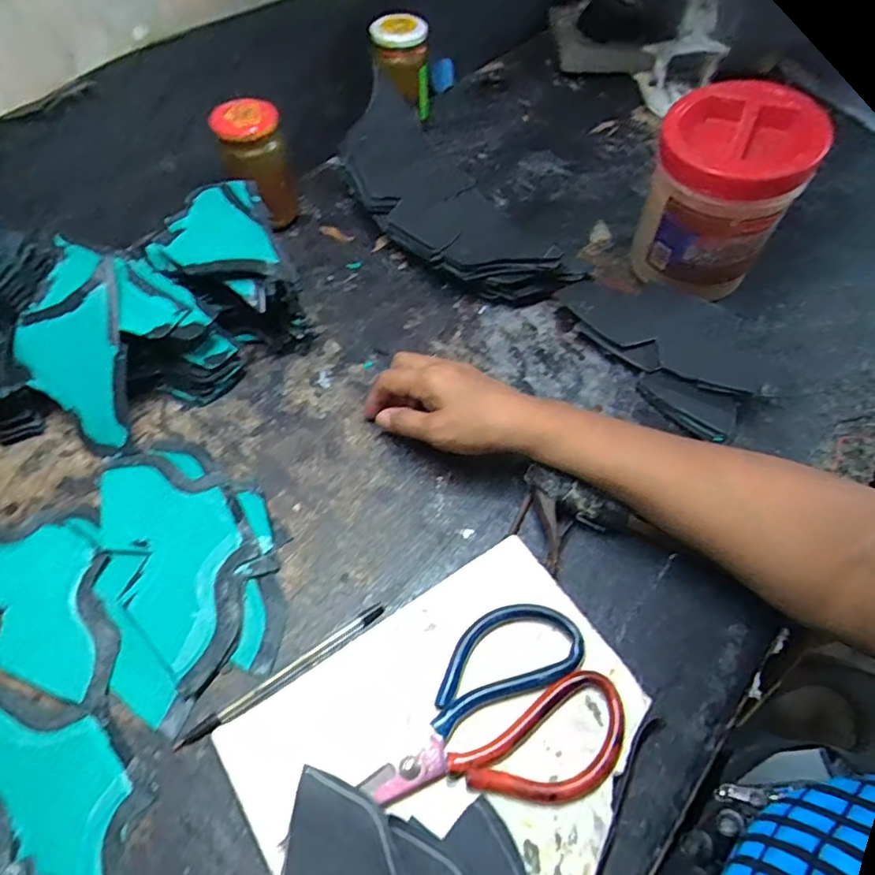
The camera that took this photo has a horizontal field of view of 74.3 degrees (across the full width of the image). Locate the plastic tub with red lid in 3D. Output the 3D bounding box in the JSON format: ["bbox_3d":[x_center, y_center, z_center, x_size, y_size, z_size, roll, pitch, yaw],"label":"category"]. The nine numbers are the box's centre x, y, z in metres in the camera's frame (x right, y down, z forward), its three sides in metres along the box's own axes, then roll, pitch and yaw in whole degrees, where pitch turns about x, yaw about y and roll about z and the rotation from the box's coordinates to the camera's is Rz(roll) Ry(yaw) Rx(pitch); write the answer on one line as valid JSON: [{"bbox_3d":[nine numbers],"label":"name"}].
[{"bbox_3d":[0.238,-0.206,0.495,0.110,0.140,0.106,1,57,-1],"label":"plastic tub with red lid"}]

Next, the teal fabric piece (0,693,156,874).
[{"bbox_3d":[-0.219,0.203,0.327,0.189,0.009,0.075,39,64,21],"label":"teal fabric piece"}]

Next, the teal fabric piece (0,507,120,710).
[{"bbox_3d":[-0.274,0.096,0.395,0.181,0.005,0.099,26,60,15],"label":"teal fabric piece"}]

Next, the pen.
[{"bbox_3d":[-0.095,0.149,0.365,0.142,0.007,0.009,-31,63,-19],"label":"pen"}]

